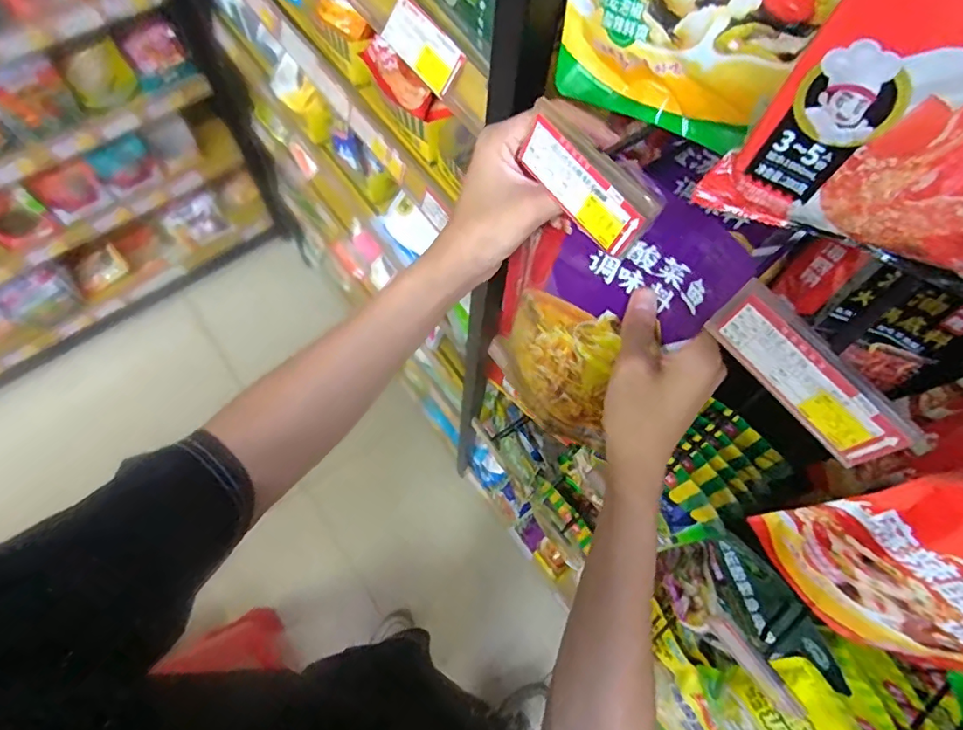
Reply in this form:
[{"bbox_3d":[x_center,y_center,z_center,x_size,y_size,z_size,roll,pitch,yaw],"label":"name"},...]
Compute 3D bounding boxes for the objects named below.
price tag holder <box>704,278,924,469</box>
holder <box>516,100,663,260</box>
[{"bbox_3d":[0.162,0.004,0.263,0.013,0.044,0.100,-35,74,-16],"label":"price tag holder"},{"bbox_3d":[0.063,-0.110,0.317,0.009,0.043,0.095,-29,70,-37],"label":"holder"}]

